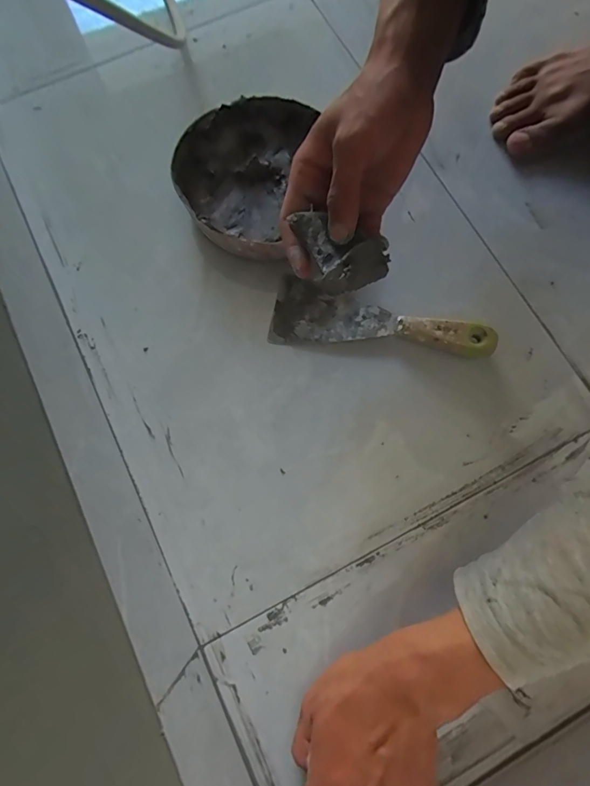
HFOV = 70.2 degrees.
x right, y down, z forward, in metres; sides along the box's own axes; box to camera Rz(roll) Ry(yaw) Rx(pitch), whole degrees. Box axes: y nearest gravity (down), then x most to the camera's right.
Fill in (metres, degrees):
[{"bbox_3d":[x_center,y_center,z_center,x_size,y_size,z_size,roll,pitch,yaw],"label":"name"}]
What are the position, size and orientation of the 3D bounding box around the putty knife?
[{"bbox_3d":[0.078,-0.071,0.388,0.198,0.022,0.063,8,76,3],"label":"putty knife"}]

